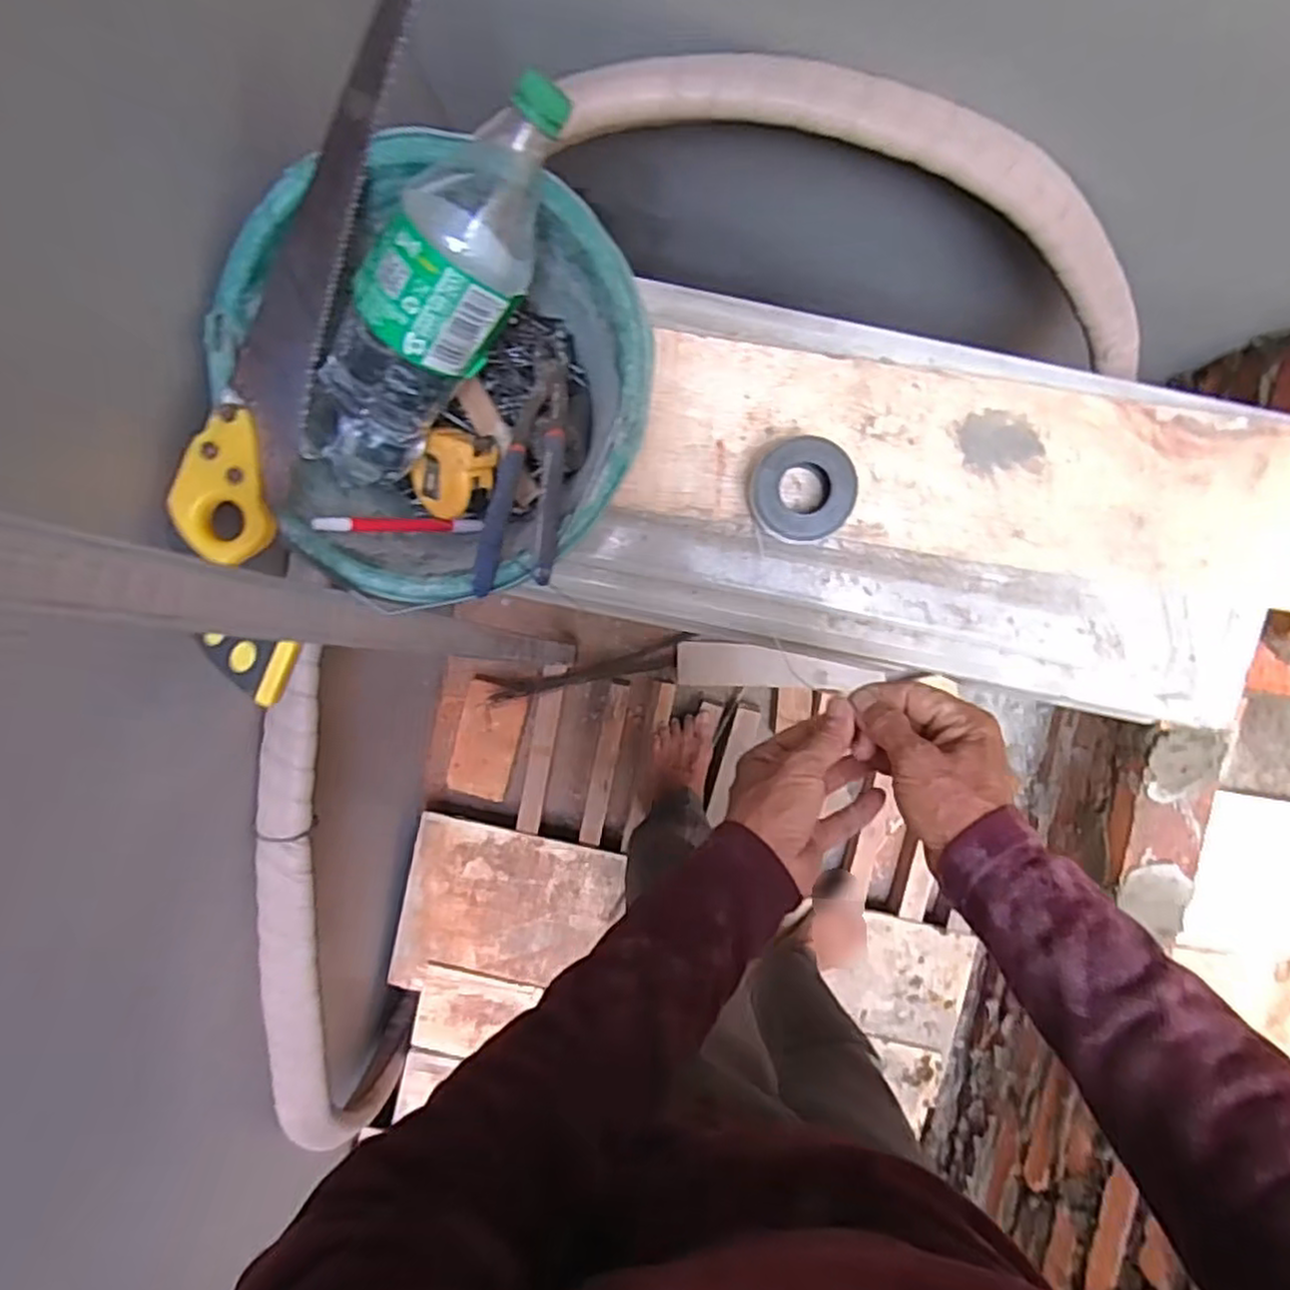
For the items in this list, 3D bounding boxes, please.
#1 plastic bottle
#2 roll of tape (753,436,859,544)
[{"bbox_3d":[-0.139,-0.215,0.475,0.085,0.071,0.288,43,120,-3],"label":"plastic bottle"},{"bbox_3d":[0.131,-0.129,0.618,0.081,0.044,0.079,0,95,0],"label":"roll of tape"}]

